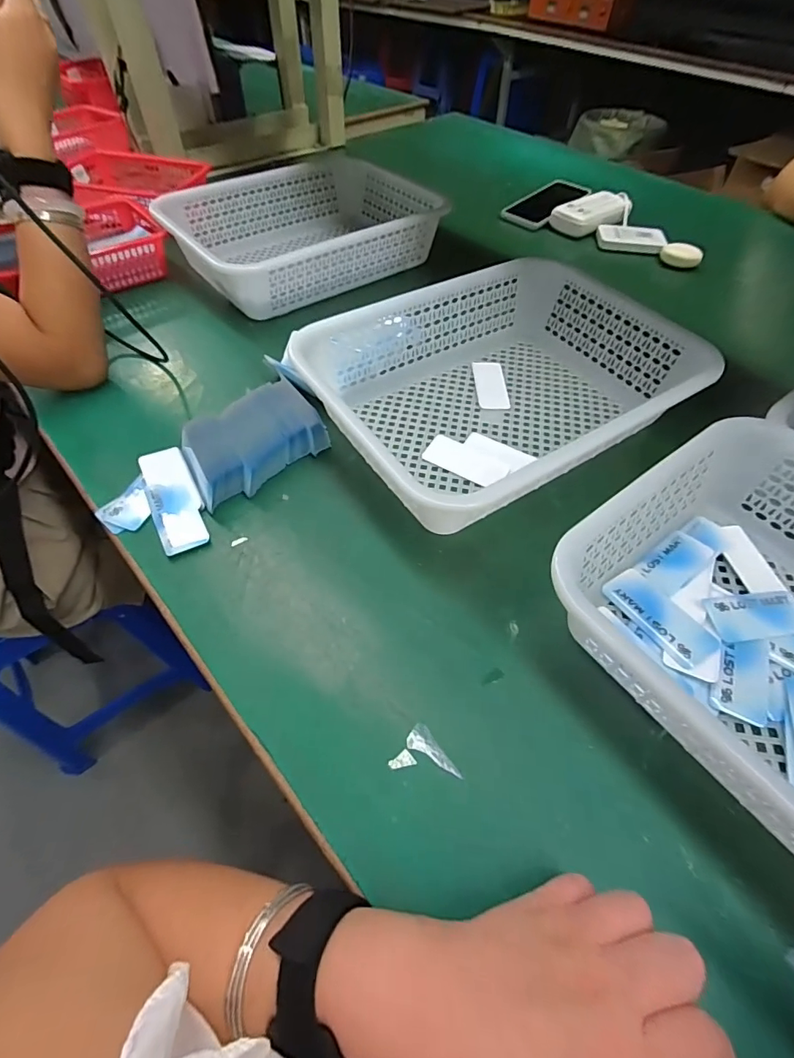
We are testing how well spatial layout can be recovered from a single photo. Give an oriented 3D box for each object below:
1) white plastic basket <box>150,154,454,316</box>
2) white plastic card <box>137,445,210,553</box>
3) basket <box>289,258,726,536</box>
[{"bbox_3d":[-0.133,-0.430,0.679,0.354,0.078,0.255,-32,61,-24],"label":"white plastic basket"},{"bbox_3d":[-0.199,-0.029,0.417,0.041,0.010,0.120,-22,60,-19],"label":"white plastic card"},{"bbox_3d":[0.104,-0.143,0.468,0.351,0.084,0.257,-28,59,-21],"label":"basket"}]

